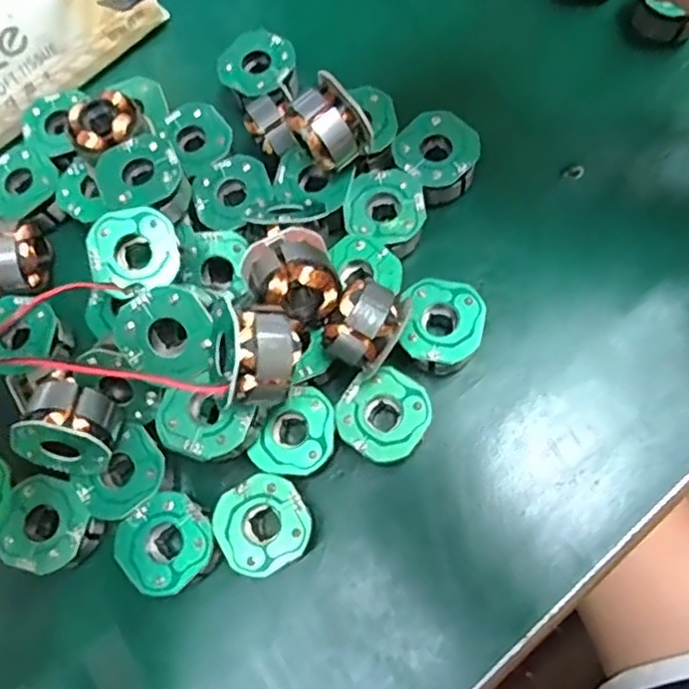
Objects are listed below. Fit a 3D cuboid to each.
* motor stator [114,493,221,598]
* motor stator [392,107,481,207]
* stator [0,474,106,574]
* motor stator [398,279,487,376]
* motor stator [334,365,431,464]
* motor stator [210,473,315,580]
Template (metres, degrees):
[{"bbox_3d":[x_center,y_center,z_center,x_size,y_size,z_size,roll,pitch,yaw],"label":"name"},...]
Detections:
[{"bbox_3d":[-0.059,0.069,0.224,0.030,0.023,0.031,-2,73,5],"label":"motor stator"},{"bbox_3d":[0.036,-0.073,0.260,0.030,0.022,0.032,-2,73,5],"label":"motor stator"},{"bbox_3d":[-0.102,0.063,0.228,0.031,0.016,0.030,10,74,9],"label":"stator"},{"bbox_3d":[0.035,-0.005,0.238,0.028,0.023,0.032,5,74,7],"label":"motor stator"},{"bbox_3d":[0.014,0.026,0.231,0.030,0.024,0.030,-2,73,5],"label":"motor stator"},{"bbox_3d":[-0.027,0.062,0.223,0.030,0.021,0.030,-2,73,5],"label":"motor stator"}]

